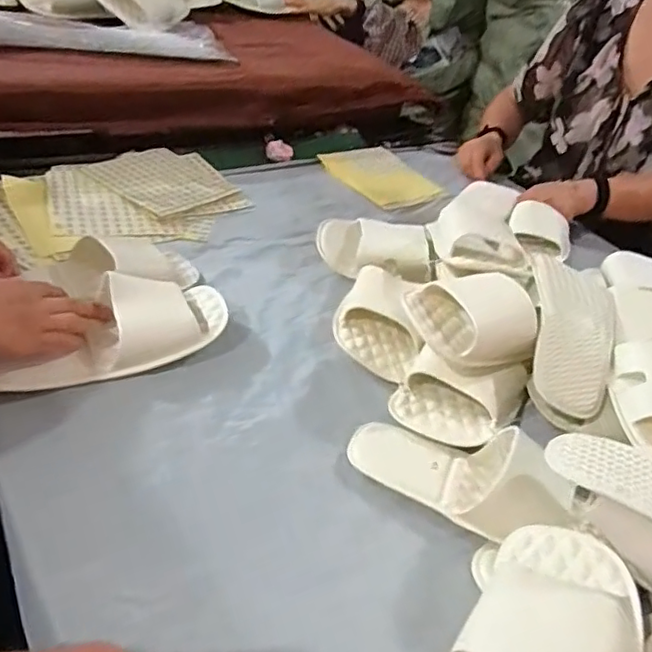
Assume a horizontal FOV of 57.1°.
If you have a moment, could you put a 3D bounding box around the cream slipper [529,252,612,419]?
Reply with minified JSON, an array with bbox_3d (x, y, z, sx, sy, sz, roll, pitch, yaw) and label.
[{"bbox_3d":[0.261,0.001,0.635,0.097,0.062,0.213,18,38,4],"label":"cream slipper"}]

